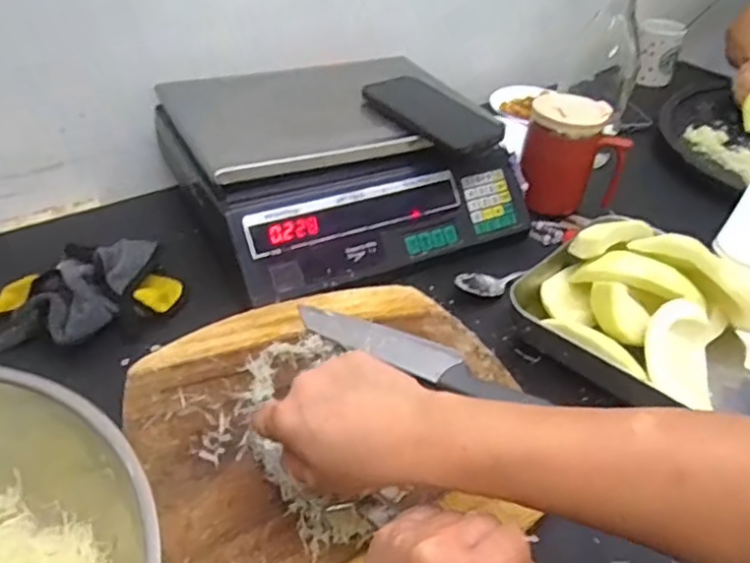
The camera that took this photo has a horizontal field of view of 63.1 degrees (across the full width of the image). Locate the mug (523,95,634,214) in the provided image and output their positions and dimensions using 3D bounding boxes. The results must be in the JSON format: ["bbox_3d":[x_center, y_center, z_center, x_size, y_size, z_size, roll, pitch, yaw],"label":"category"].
[{"bbox_3d":[0.235,-0.150,0.739,0.112,0.120,0.082,-2,39,-7],"label":"mug"}]

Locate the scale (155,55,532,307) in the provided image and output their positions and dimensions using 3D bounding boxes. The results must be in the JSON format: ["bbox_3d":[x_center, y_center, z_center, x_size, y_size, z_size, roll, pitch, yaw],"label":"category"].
[{"bbox_3d":[-0.037,-0.164,0.715,0.360,0.116,0.360,-19,45,-27],"label":"scale"}]

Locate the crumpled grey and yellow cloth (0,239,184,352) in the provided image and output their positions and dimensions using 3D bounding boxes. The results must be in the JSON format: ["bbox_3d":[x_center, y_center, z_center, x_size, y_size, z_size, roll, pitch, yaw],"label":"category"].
[{"bbox_3d":[-0.282,0.018,0.552,0.207,0.049,0.091,-15,40,-22],"label":"crumpled grey and yellow cloth"}]

